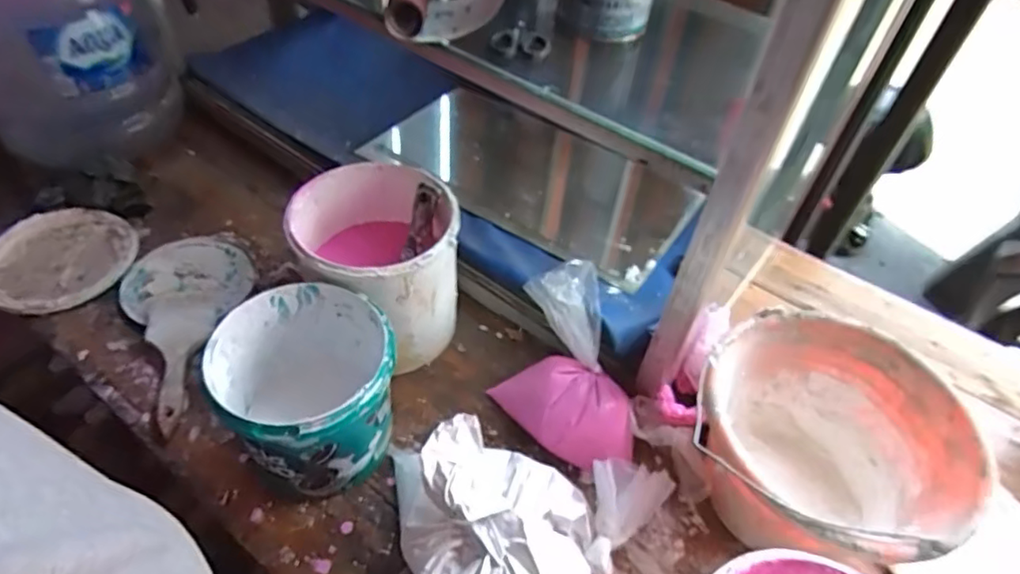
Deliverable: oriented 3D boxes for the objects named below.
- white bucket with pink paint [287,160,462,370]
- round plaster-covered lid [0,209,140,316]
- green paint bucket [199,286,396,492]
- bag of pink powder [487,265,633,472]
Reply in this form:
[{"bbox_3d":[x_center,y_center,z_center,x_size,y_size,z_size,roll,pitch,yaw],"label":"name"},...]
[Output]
[{"bbox_3d":[-0.152,-0.017,0.716,0.171,0.194,0.174,2,48,-2],"label":"white bucket with pink paint"},{"bbox_3d":[-0.601,-0.035,0.807,0.176,0.020,0.170,2,48,-2],"label":"round plaster-covered lid"},{"bbox_3d":[-0.199,0.111,0.611,0.163,0.164,0.161,2,48,-2],"label":"green paint bucket"},{"bbox_3d":[0.055,0.092,0.675,0.137,0.137,0.221,-9,49,-11],"label":"bag of pink powder"}]

